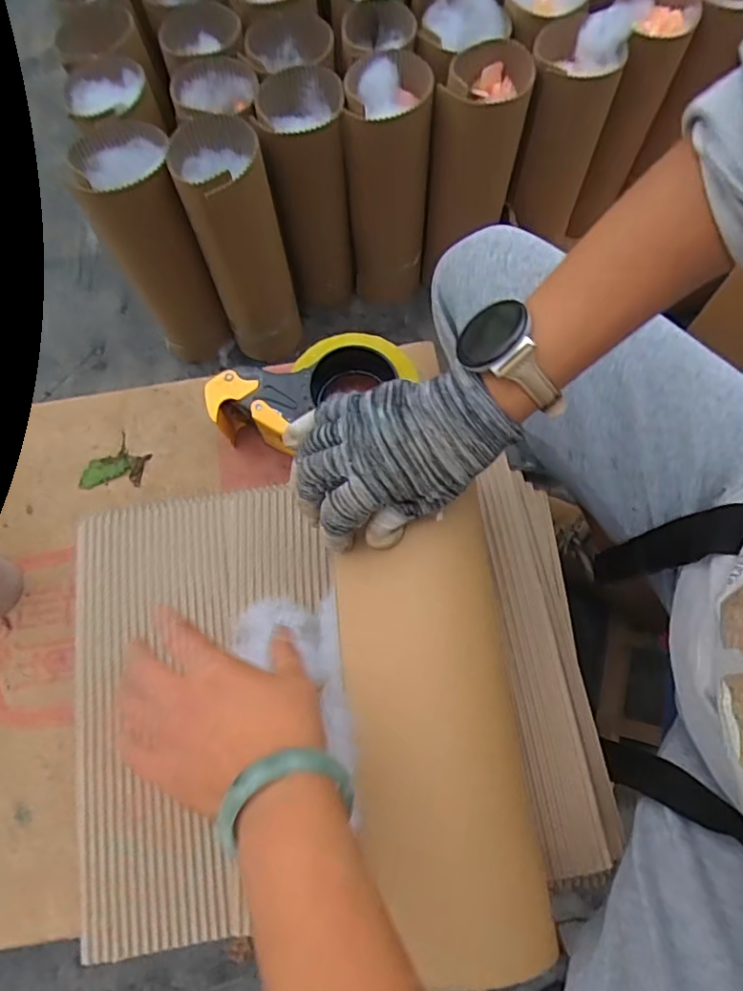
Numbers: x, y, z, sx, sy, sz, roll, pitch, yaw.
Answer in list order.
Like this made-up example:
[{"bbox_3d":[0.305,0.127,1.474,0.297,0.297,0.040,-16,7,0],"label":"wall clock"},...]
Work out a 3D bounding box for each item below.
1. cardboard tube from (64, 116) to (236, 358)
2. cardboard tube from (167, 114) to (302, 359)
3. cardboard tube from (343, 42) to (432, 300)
[{"bbox_3d":[-0.244,-0.275,0.695,0.101,0.270,0.097,0,69,1],"label":"cardboard tube"},{"bbox_3d":[-0.145,-0.272,0.697,0.090,0.284,0.085,-14,69,-4],"label":"cardboard tube"},{"bbox_3d":[0.022,-0.369,0.741,0.093,0.302,0.096,-1,69,1],"label":"cardboard tube"}]

